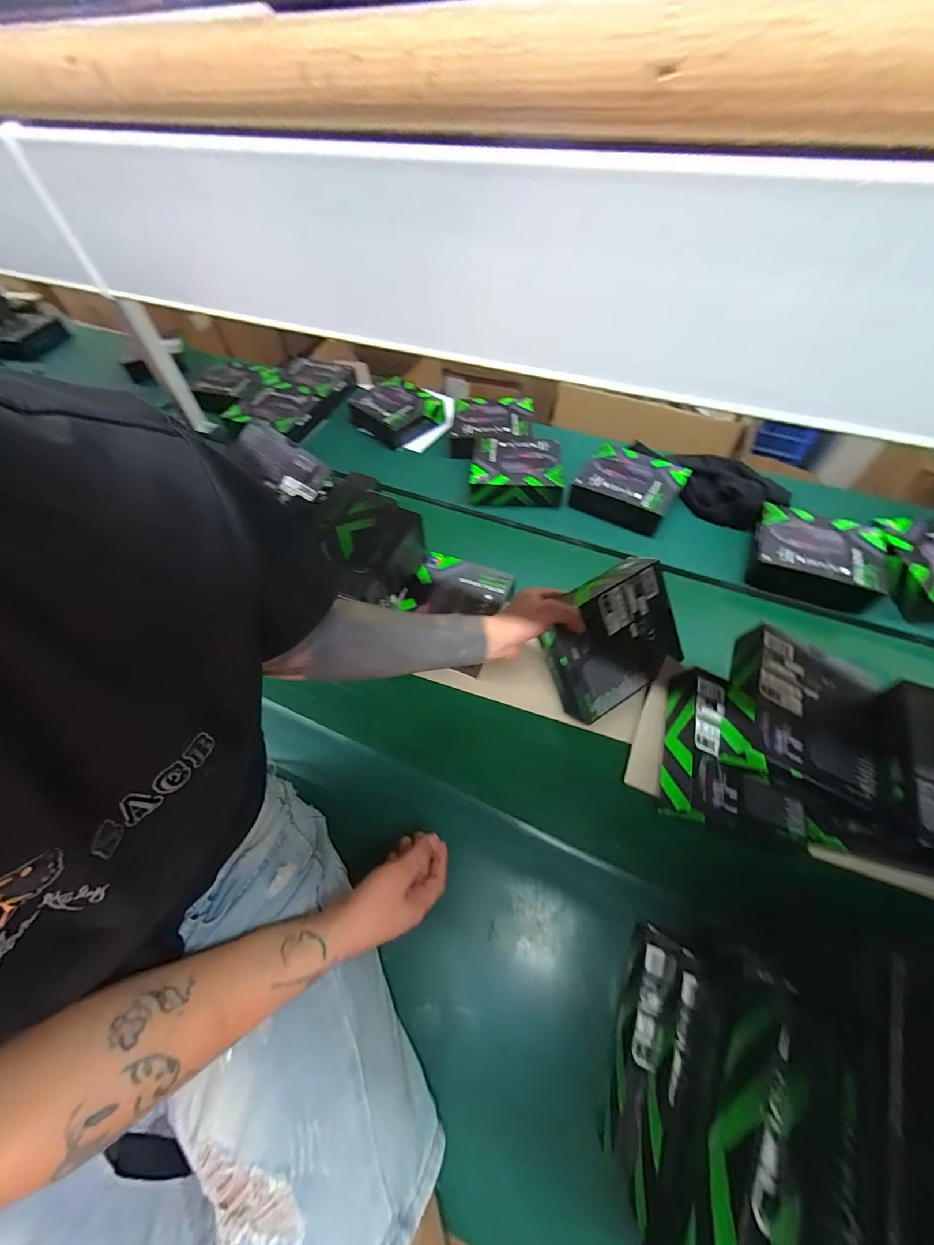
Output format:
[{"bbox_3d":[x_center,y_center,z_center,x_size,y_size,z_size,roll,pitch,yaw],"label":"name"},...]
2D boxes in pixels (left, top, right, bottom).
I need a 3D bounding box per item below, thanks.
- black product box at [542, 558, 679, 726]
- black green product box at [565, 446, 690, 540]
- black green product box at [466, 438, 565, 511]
[{"bbox_3d":[0.193,0.025,0.573,0.182,0.162,0.041,-30,19,-16],"label":"black product box"},{"bbox_3d":[0.320,-0.267,0.862,0.180,0.060,0.166,28,63,20],"label":"black green product box"},{"bbox_3d":[0.101,-0.314,0.897,0.183,0.048,0.156,1,57,5],"label":"black green product box"}]

